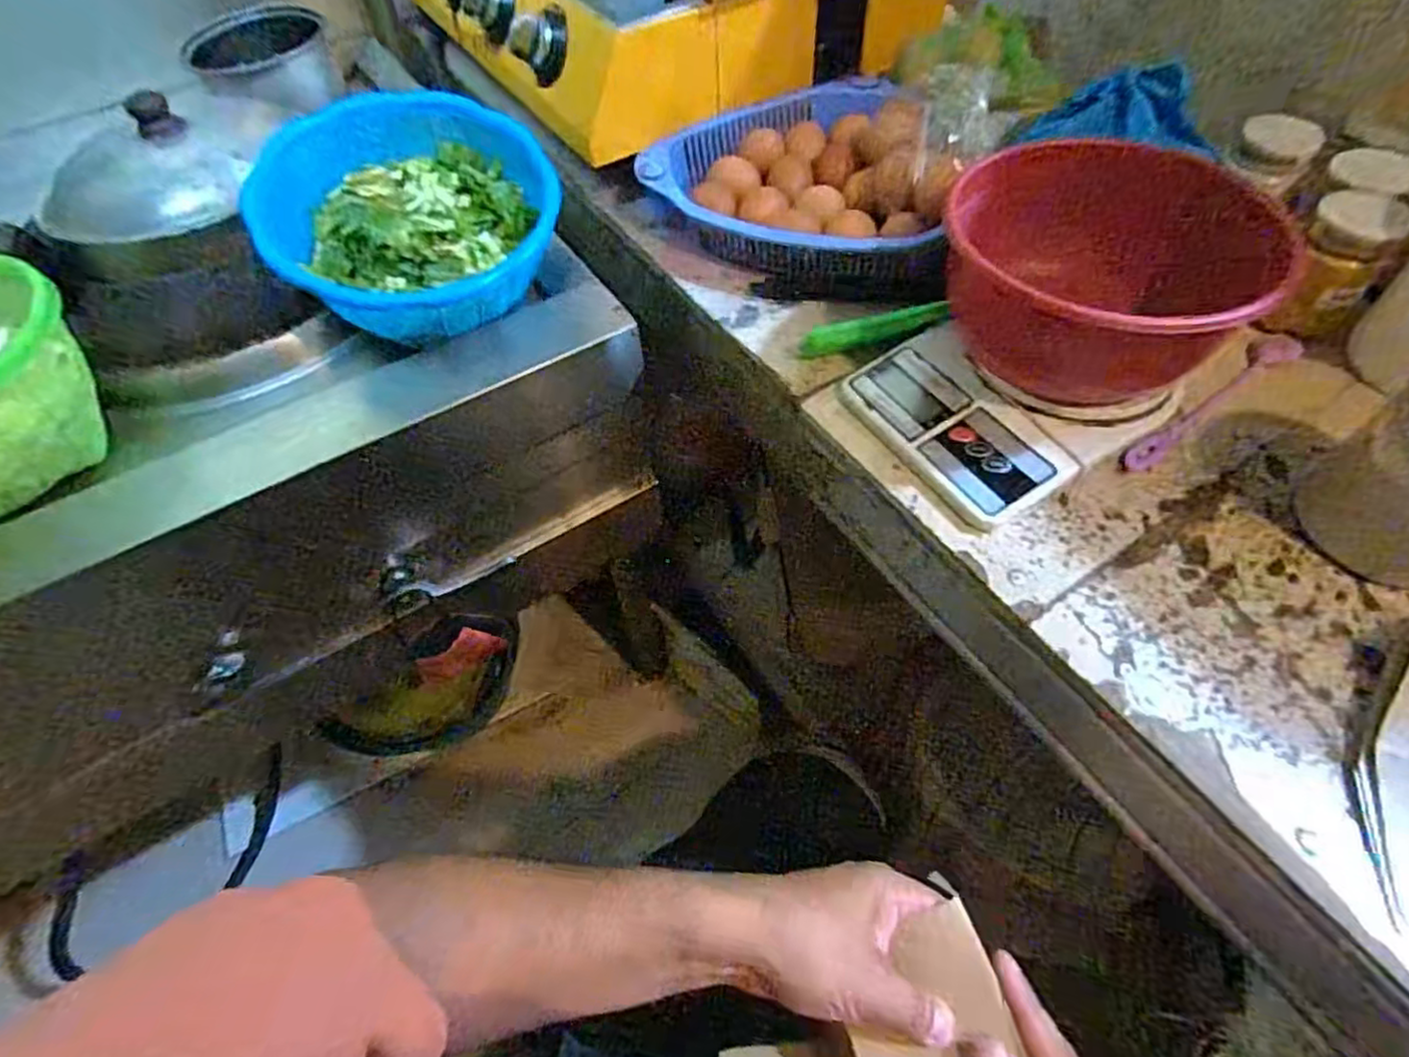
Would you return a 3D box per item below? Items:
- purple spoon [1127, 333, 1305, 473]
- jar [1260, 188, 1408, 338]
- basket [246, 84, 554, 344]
[{"bbox_3d":[0.351,-0.089,0.465,0.177,0.015,0.021,-30,60,-17],"label":"purple spoon"},{"bbox_3d":[0.437,-0.182,0.467,0.052,0.071,0.060,25,61,18],"label":"jar"},{"bbox_3d":[-0.245,-0.270,0.560,0.226,0.089,0.219,-35,62,-19],"label":"basket"}]

